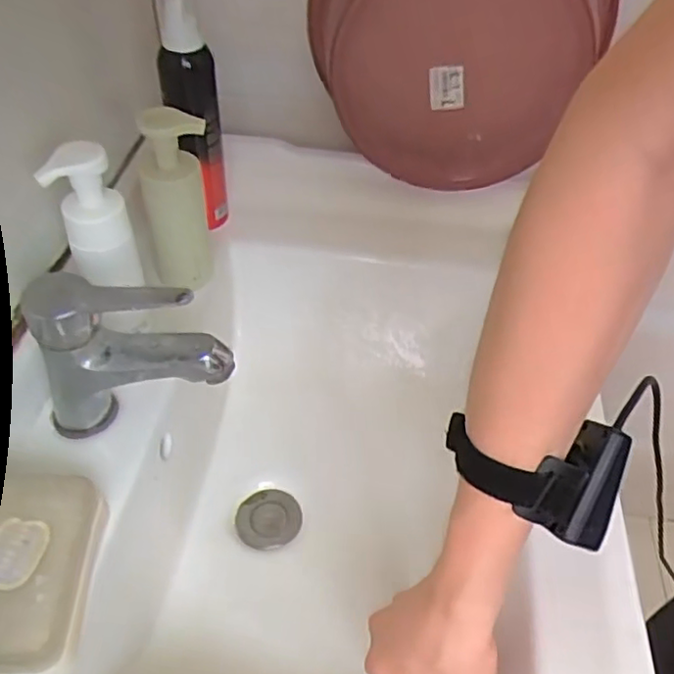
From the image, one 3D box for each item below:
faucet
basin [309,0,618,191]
[{"bbox_3d":[-0.136,0.020,0.447,0.128,0.136,0.042,6,46,3],"label":"faucet"},{"bbox_3d":[0.116,-0.318,0.660,0.314,0.258,0.175,13,47,9],"label":"basin"}]

